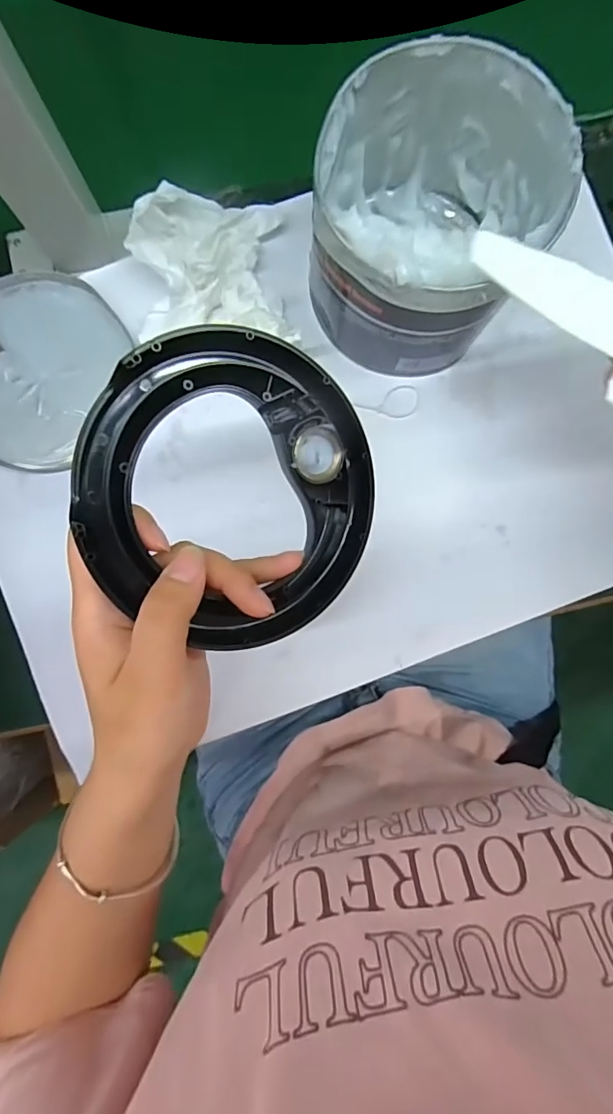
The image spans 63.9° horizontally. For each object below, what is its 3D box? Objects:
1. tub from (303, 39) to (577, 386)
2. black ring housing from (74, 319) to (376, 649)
[{"bbox_3d":[0.067,-0.191,0.289,0.123,0.109,0.133,0,87,-1],"label":"tub"},{"bbox_3d":[-0.028,-0.028,0.217,0.131,0.013,0.127,-4,99,-27],"label":"black ring housing"}]

